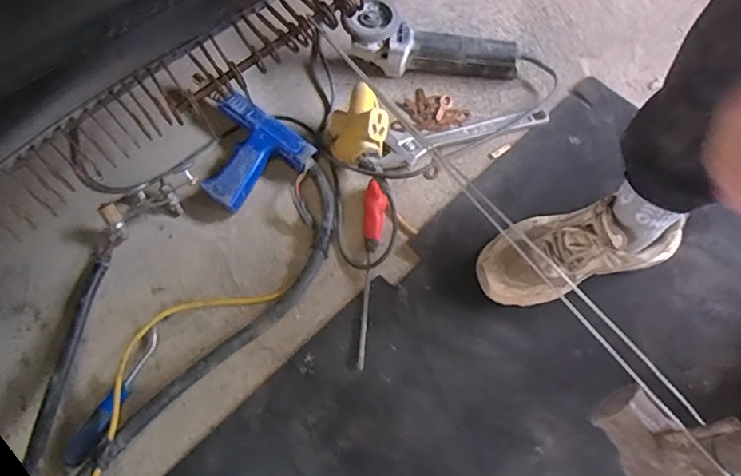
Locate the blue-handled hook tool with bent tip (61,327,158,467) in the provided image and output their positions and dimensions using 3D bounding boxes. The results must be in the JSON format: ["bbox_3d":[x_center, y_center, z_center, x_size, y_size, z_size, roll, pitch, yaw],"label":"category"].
[{"bbox_3d":[-0.306,0.188,0.630,0.029,0.024,0.170,22,68,9],"label":"blue-handled hook tool with bent tip"}]

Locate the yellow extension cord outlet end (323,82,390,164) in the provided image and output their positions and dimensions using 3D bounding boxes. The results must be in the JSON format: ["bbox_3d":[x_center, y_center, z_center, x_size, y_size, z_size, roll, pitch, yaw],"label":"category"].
[{"bbox_3d":[-0.017,-0.156,0.757,0.103,0.048,0.101,-32,66,31],"label":"yellow extension cord outlet end"}]

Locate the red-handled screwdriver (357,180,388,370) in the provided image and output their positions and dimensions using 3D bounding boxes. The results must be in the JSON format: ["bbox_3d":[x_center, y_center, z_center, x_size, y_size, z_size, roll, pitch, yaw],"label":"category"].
[{"bbox_3d":[0.004,0.041,0.695,0.029,0.025,0.251,3,66,0],"label":"red-handled screwdriver"}]

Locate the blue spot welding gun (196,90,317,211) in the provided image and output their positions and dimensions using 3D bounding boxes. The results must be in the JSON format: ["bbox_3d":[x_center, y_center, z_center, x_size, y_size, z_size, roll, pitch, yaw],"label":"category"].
[{"bbox_3d":[-0.186,-0.127,0.763,0.157,0.044,0.159,-39,72,-16],"label":"blue spot welding gun"}]

